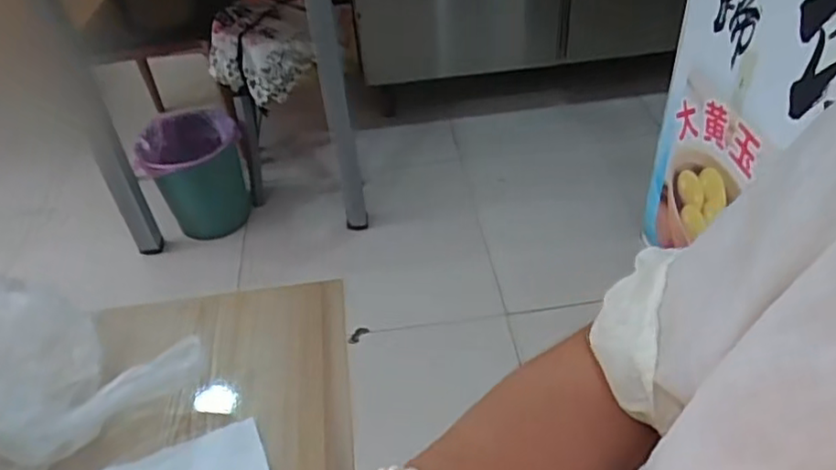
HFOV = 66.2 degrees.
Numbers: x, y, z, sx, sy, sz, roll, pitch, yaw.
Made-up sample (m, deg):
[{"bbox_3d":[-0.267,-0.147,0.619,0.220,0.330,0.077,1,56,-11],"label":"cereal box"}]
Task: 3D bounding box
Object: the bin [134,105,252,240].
[{"bbox_3d":[-0.559,-0.148,1.644,0.250,0.288,0.250,-22,44,-18],"label":"bin"}]

